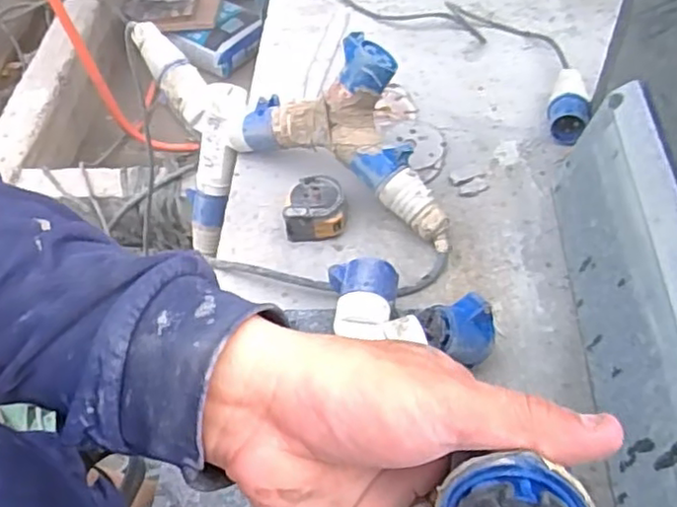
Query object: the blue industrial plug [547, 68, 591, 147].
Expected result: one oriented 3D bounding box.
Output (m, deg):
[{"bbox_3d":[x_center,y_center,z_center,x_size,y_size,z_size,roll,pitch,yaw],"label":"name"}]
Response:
[{"bbox_3d":[0.286,-0.183,0.806,0.048,0.049,0.108,15,55,16],"label":"blue industrial plug"}]

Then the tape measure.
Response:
[{"bbox_3d":[-0.027,-0.051,0.747,0.069,0.038,0.073,-5,52,1],"label":"tape measure"}]

